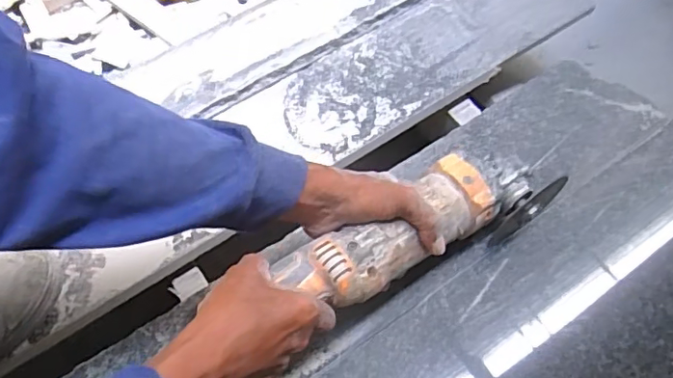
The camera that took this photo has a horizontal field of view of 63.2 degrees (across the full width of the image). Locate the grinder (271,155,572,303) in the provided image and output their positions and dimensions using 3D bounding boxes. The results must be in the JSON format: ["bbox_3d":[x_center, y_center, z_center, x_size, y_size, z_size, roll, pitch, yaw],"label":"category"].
[{"bbox_3d":[0.081,0.033,0.508,0.291,0.077,0.077,-19,61,-24],"label":"grinder"}]

